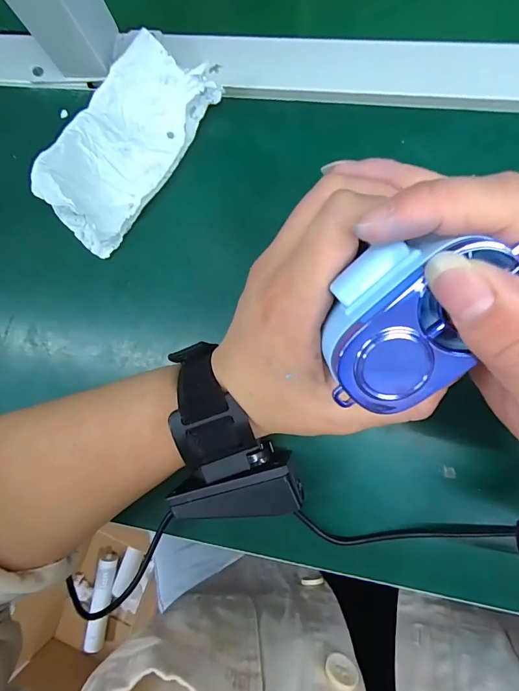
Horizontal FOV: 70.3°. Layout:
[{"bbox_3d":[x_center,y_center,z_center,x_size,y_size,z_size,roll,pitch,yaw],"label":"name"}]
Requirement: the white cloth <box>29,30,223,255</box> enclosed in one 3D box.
[{"bbox_3d":[-0.096,-0.138,0.248,0.077,0.027,0.137,32,89,9],"label":"white cloth"}]

